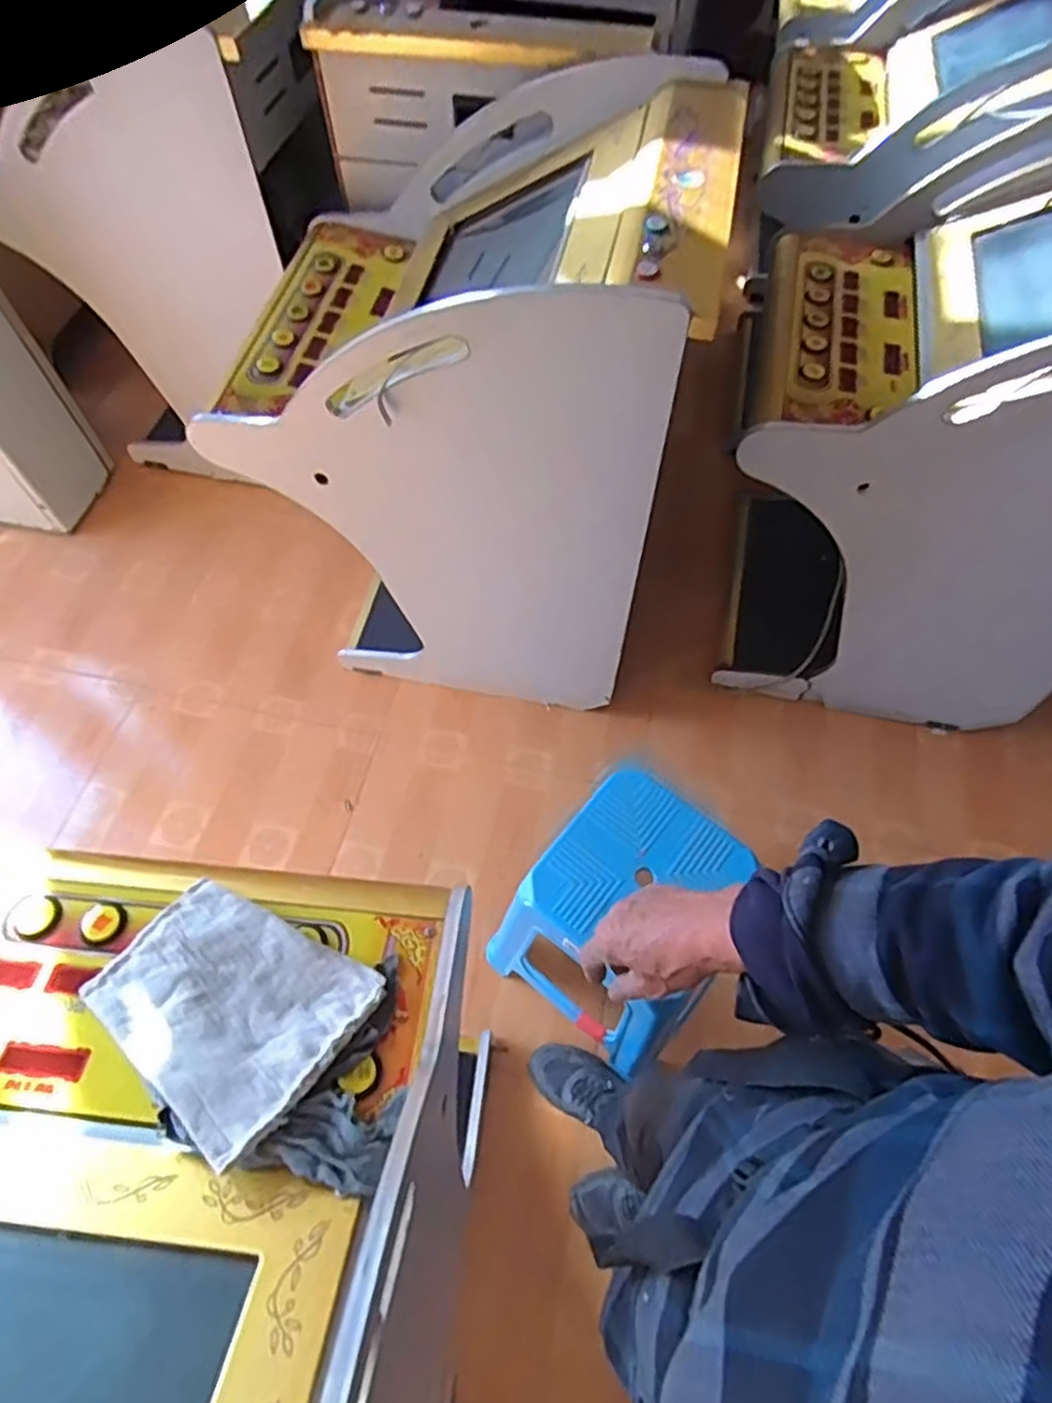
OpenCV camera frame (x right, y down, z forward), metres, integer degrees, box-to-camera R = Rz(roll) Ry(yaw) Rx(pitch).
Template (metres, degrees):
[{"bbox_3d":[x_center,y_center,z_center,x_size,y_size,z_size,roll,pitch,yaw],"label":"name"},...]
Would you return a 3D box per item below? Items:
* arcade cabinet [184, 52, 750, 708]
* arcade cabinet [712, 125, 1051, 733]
[{"bbox_3d":[-0.092,-0.552,1.392,0.728,0.982,0.686,12,61,7],"label":"arcade cabinet"},{"bbox_3d":[0.847,-0.494,1.406,0.850,1.082,0.675,16,61,9],"label":"arcade cabinet"}]

